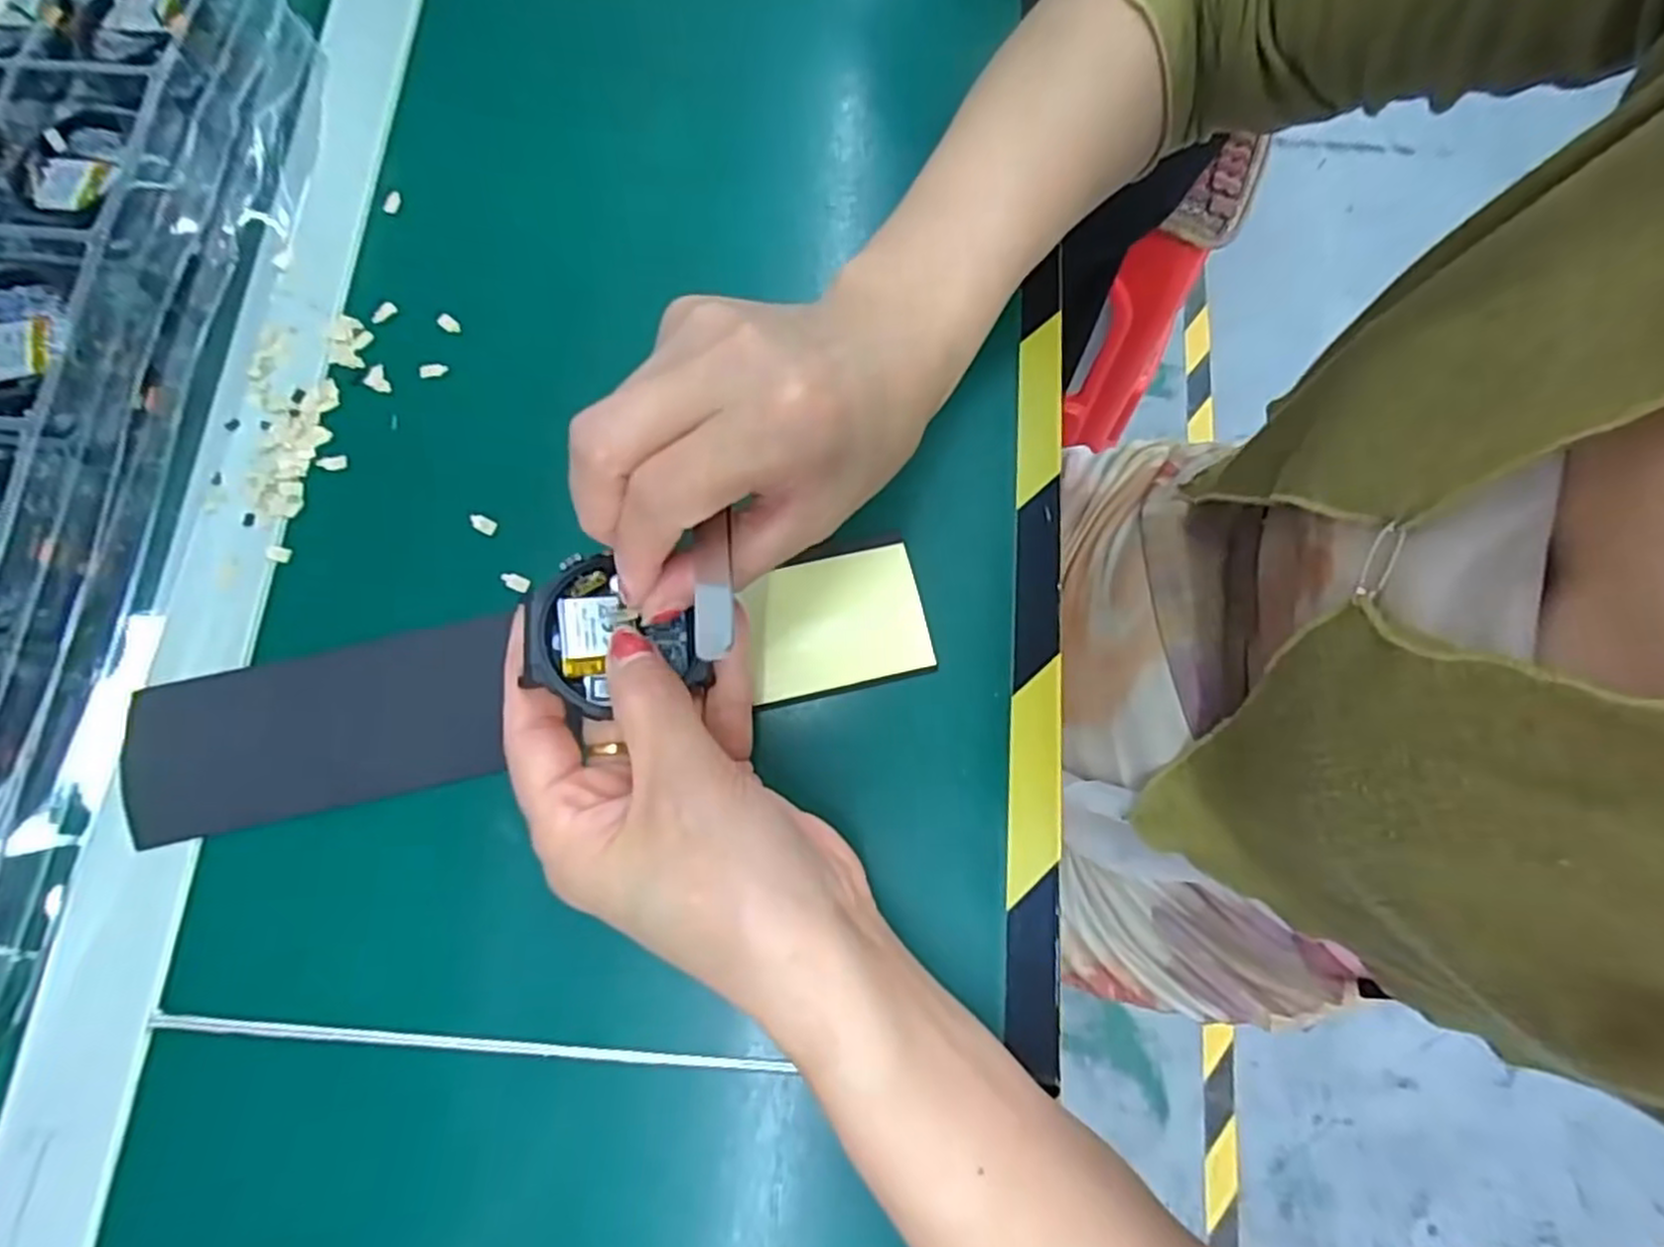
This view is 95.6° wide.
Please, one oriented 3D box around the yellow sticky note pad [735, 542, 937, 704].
[{"bbox_3d":[0.001,-0.001,0.291,0.066,0.004,0.051,-12,76,-3],"label":"yellow sticky note pad"}]

